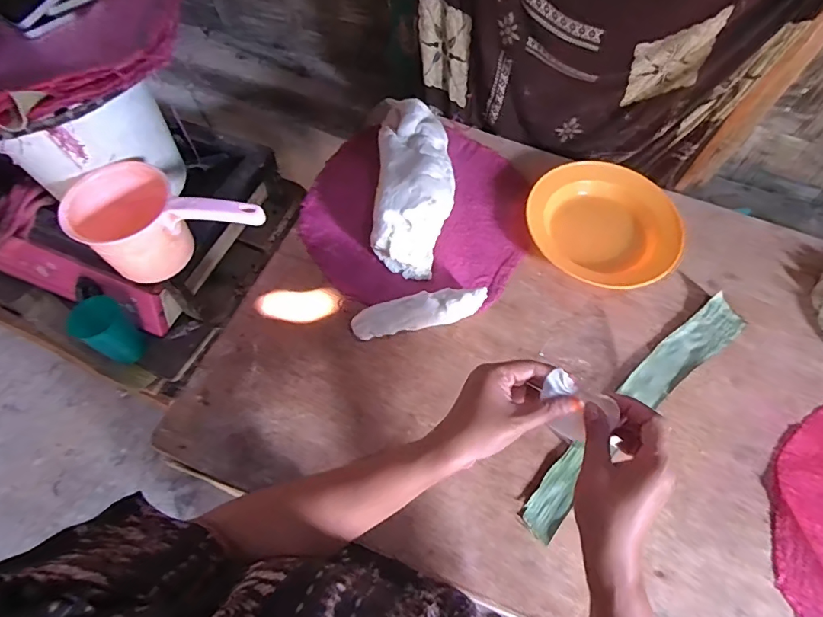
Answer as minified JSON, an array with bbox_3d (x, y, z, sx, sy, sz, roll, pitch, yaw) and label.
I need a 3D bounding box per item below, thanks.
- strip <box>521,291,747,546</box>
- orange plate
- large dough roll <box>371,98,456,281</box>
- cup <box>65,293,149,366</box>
[{"bbox_3d":[0.285,0.120,0.593,0.414,0.012,0.058,-37,70,-19],"label":"strip"},{"bbox_3d":[0.285,-0.125,0.700,0.222,0.038,0.206,1,63,-2],"label":"orange plate"},{"bbox_3d":[0.006,-0.182,0.681,0.109,0.098,0.269,2,62,-1],"label":"large dough roll"},{"bbox_3d":[-0.505,0.039,0.795,0.070,0.129,0.070,1,62,-1],"label":"cup"}]

